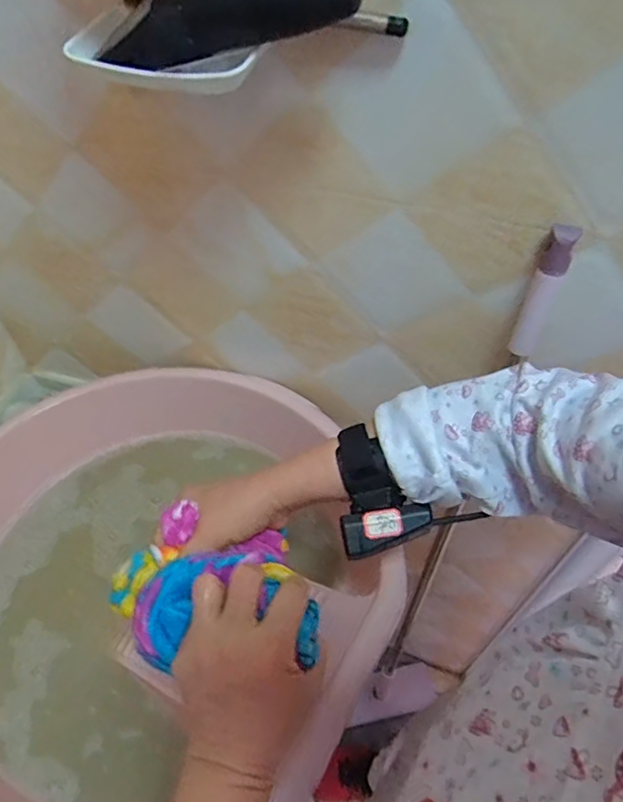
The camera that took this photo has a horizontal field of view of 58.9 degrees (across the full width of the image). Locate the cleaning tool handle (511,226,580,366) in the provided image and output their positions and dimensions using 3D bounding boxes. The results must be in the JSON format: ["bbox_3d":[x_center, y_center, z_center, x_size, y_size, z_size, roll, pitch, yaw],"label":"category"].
[{"bbox_3d":[0.183,-0.083,0.439,0.020,0.126,0.019,23,55,17],"label":"cleaning tool handle"}]

